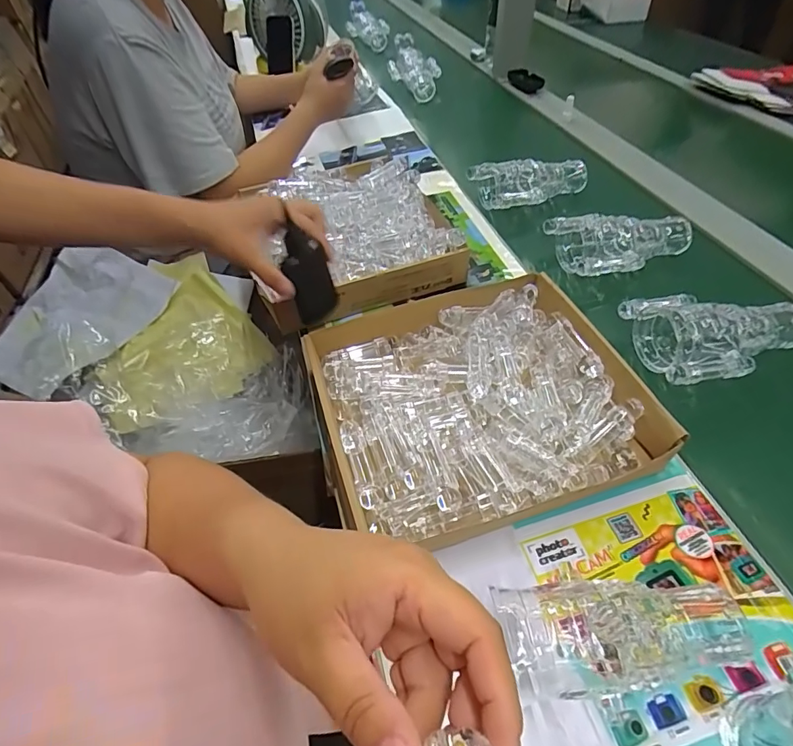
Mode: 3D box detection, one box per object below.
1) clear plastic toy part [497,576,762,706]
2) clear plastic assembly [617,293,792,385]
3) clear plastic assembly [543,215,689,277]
[{"bbox_3d":[0.161,0.190,0.339,0.167,0.062,0.068,-6,49,0],"label":"clear plastic toy part"},{"bbox_3d":[0.378,-0.049,0.542,0.185,0.053,0.125,-10,49,-4],"label":"clear plastic assembly"},{"bbox_3d":[0.325,-0.186,0.674,0.187,0.066,0.121,-11,49,-5],"label":"clear plastic assembly"}]

